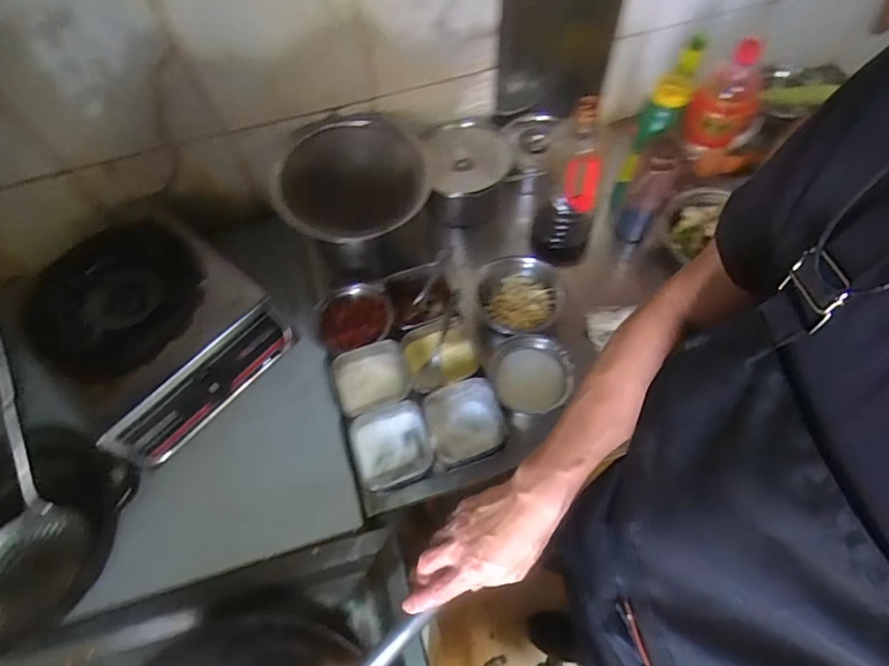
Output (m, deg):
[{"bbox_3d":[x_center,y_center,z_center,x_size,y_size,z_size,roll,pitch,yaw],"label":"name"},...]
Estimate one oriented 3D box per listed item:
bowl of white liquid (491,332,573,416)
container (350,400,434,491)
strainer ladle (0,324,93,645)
[{"bbox_3d":[0.132,0.067,0.778,0.119,0.054,0.118,-1,62,2],"label":"bowl of white liquid"},{"bbox_3d":[-0.078,0.172,0.746,0.116,0.073,0.112,-14,62,-5],"label":"container"},{"bbox_3d":[-0.578,0.185,0.691,0.141,0.076,0.413,-13,79,-4],"label":"strainer ladle"}]

